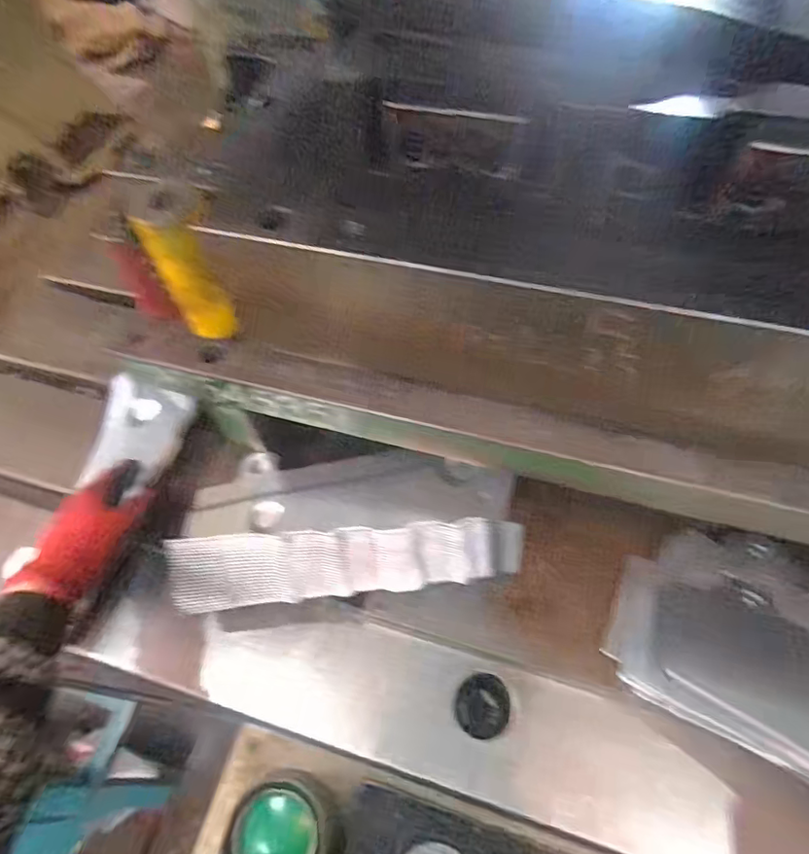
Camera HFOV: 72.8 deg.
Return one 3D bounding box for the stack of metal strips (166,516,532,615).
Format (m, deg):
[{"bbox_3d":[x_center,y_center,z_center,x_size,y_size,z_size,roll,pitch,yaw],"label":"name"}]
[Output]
[{"bbox_3d":[-0.054,0.111,0.444,0.290,0.075,0.017,-7,29,10],"label":"stack of metal strips"}]

